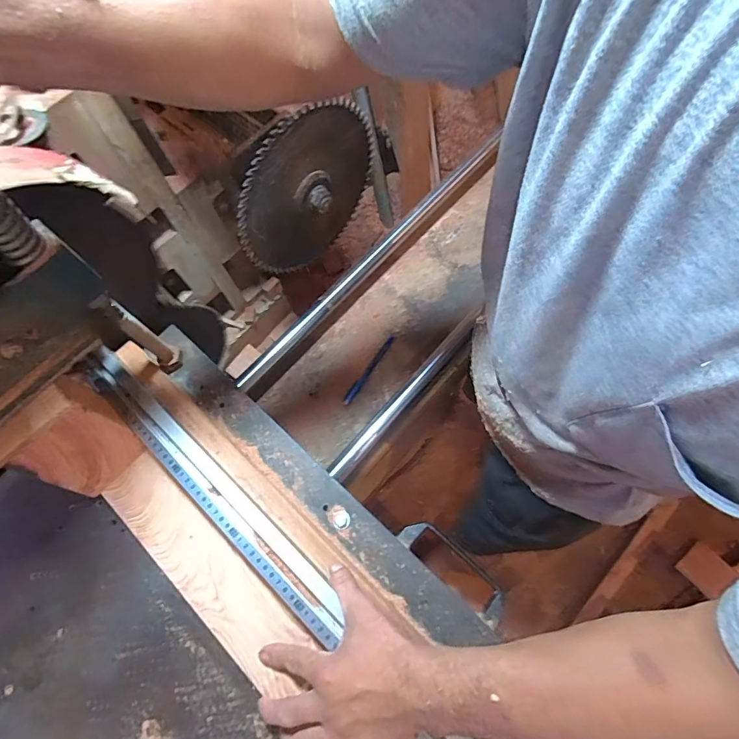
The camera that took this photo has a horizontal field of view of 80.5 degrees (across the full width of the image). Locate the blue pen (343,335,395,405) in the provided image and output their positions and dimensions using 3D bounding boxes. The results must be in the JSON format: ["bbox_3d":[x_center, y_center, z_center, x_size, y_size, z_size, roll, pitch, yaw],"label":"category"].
[{"bbox_3d":[0.000,-0.001,0.706,0.015,0.011,0.139,30,70,14],"label":"blue pen"}]

